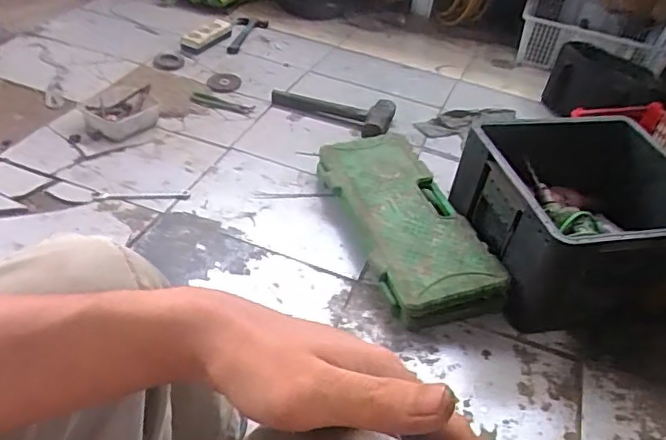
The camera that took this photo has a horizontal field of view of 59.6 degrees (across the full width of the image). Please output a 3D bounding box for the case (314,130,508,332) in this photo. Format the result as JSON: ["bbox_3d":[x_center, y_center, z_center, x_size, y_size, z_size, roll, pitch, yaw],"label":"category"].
[{"bbox_3d":[0.125,-0.005,1.144,0.201,0.088,0.489,-7,41,-17],"label":"case"}]

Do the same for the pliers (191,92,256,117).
[{"bbox_3d":[-0.281,-0.292,1.484,0.179,0.011,0.047,16,40,11],"label":"pliers"}]

